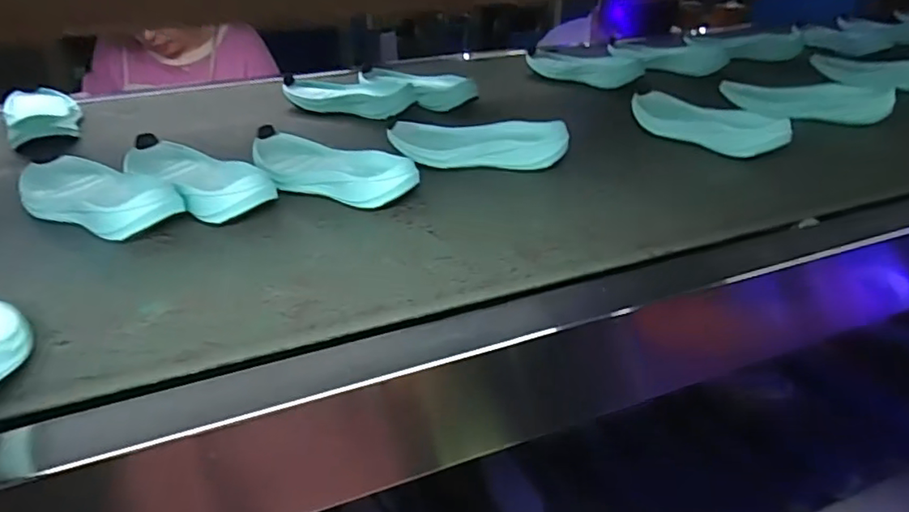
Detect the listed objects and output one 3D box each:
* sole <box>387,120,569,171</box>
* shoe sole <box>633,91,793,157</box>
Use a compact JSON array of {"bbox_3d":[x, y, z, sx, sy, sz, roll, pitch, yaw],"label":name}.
[{"bbox_3d":[0.024,-0.121,0.644,0.191,0.039,0.060,3,30,8],"label":"sole"},{"bbox_3d":[0.288,-0.157,0.697,0.067,0.034,0.193,-20,34,-28],"label":"shoe sole"}]

